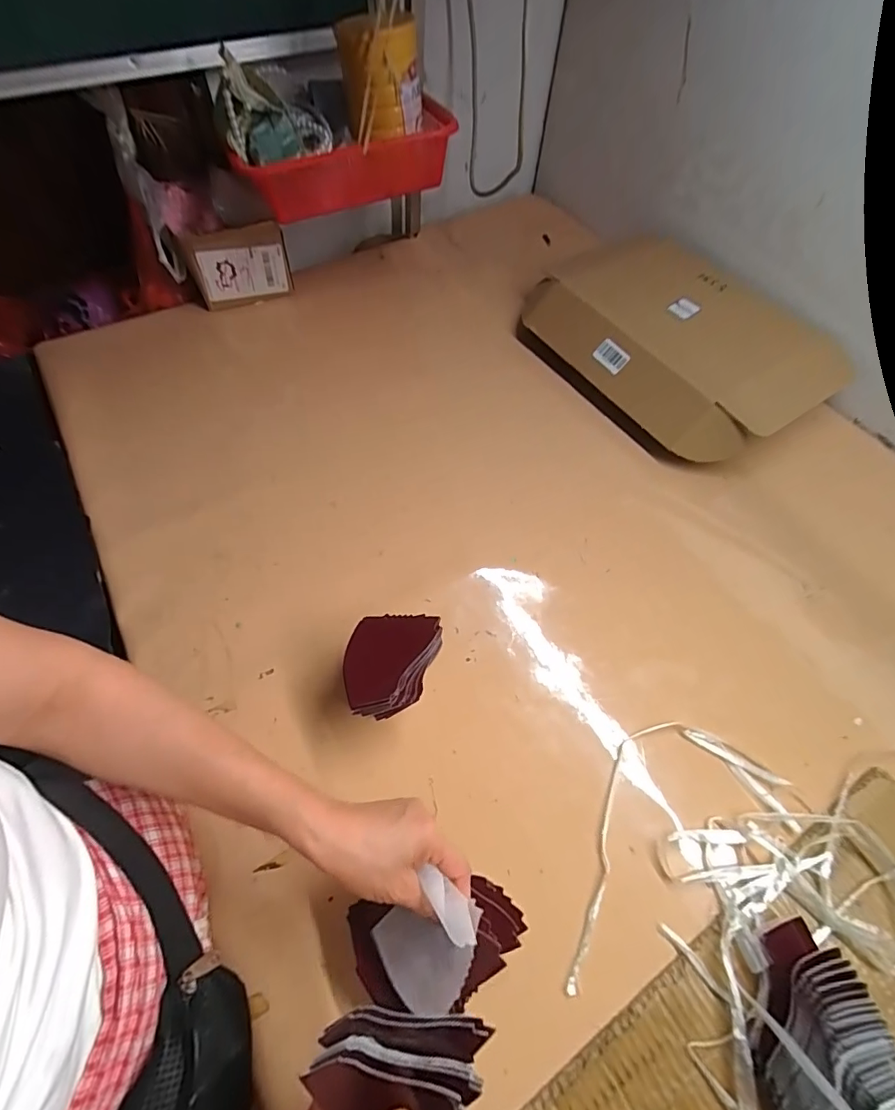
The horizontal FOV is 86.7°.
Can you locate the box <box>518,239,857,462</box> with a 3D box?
[{"bbox_3d":[0.341,-0.338,0.747,0.291,0.111,0.415,-32,67,-18],"label":"box"}]

